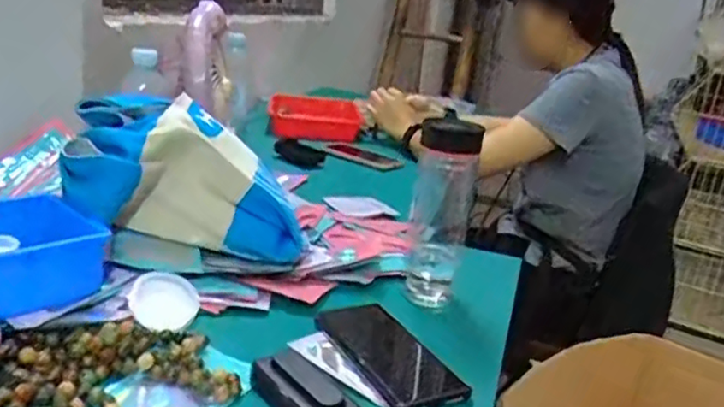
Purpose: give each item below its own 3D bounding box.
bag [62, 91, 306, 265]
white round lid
[{"bbox_3d":[-0.207,-0.029,0.746,0.233,0.153,0.183,1,20,-20],"label":"bag"},{"bbox_3d":[-0.193,0.096,0.632,0.062,0.004,0.062,16,54,-24],"label":"white round lid"}]

